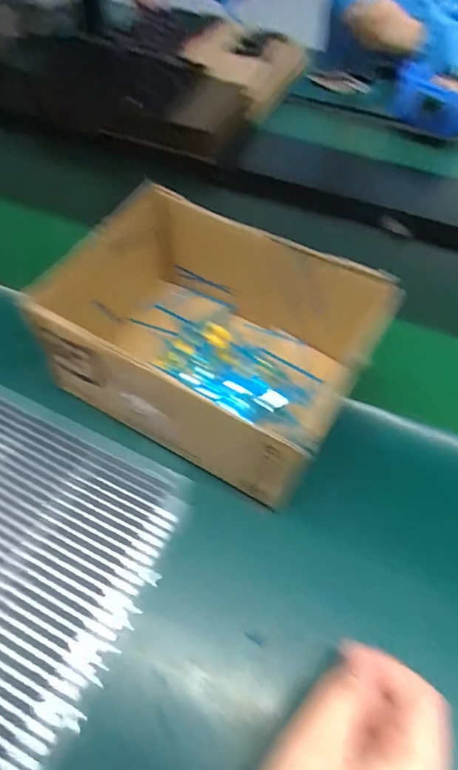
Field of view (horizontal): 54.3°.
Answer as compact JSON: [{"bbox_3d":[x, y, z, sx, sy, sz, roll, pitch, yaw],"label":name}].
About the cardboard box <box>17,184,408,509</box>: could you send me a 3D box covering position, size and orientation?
[{"bbox_3d":[-0.017,-0.038,0.330,0.207,0.132,0.153,23,53,13],"label":"cardboard box"}]

